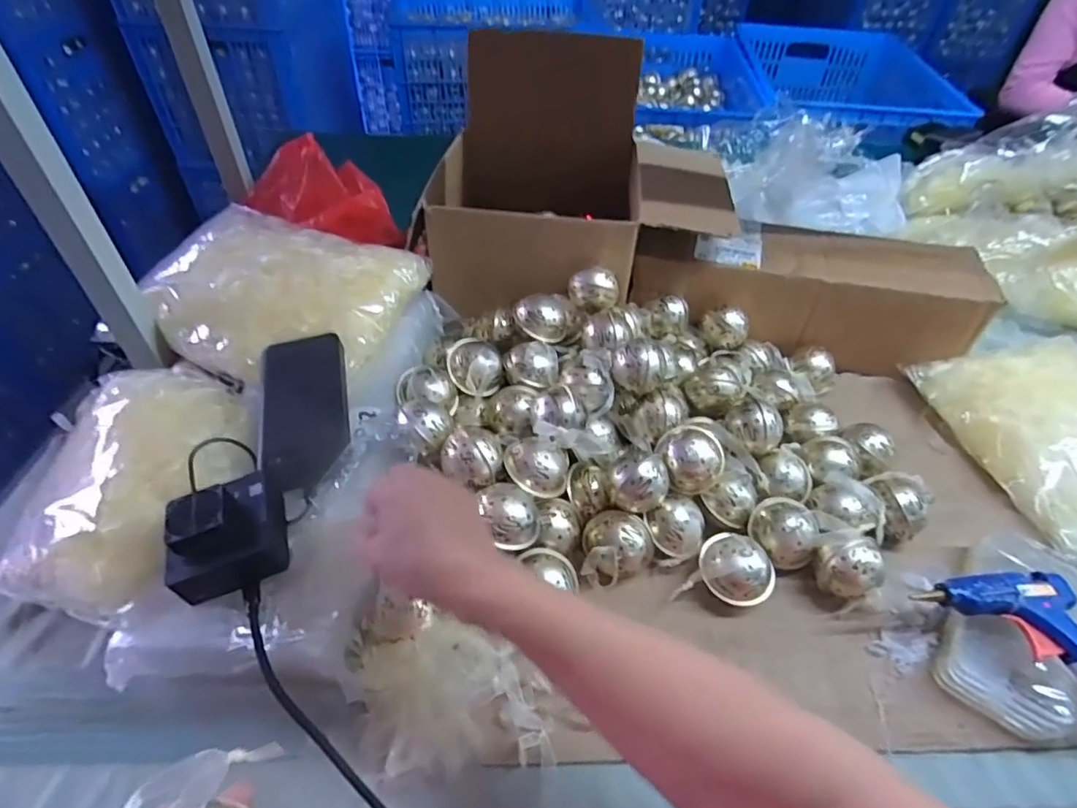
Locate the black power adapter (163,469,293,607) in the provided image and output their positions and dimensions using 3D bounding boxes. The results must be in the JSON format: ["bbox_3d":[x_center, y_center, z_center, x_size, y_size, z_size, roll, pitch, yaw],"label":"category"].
[{"bbox_3d":[-0.223,0.091,0.413,0.073,0.042,0.084,-14,49,-16],"label":"black power adapter"}]

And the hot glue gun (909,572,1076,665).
[{"bbox_3d":[0.384,0.164,0.443,0.135,0.026,0.072,35,54,27],"label":"hot glue gun"}]

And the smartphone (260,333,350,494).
[{"bbox_3d":[-0.205,0.003,0.508,0.071,0.008,0.154,-9,58,-14],"label":"smartphone"}]

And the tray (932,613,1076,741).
[{"bbox_3d":[0.360,0.209,0.441,0.083,0.045,0.057,30,52,23],"label":"tray"}]

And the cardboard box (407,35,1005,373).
[{"bbox_3d":[0.191,-0.247,0.693,0.630,0.241,0.268,4,46,0],"label":"cardboard box"}]

